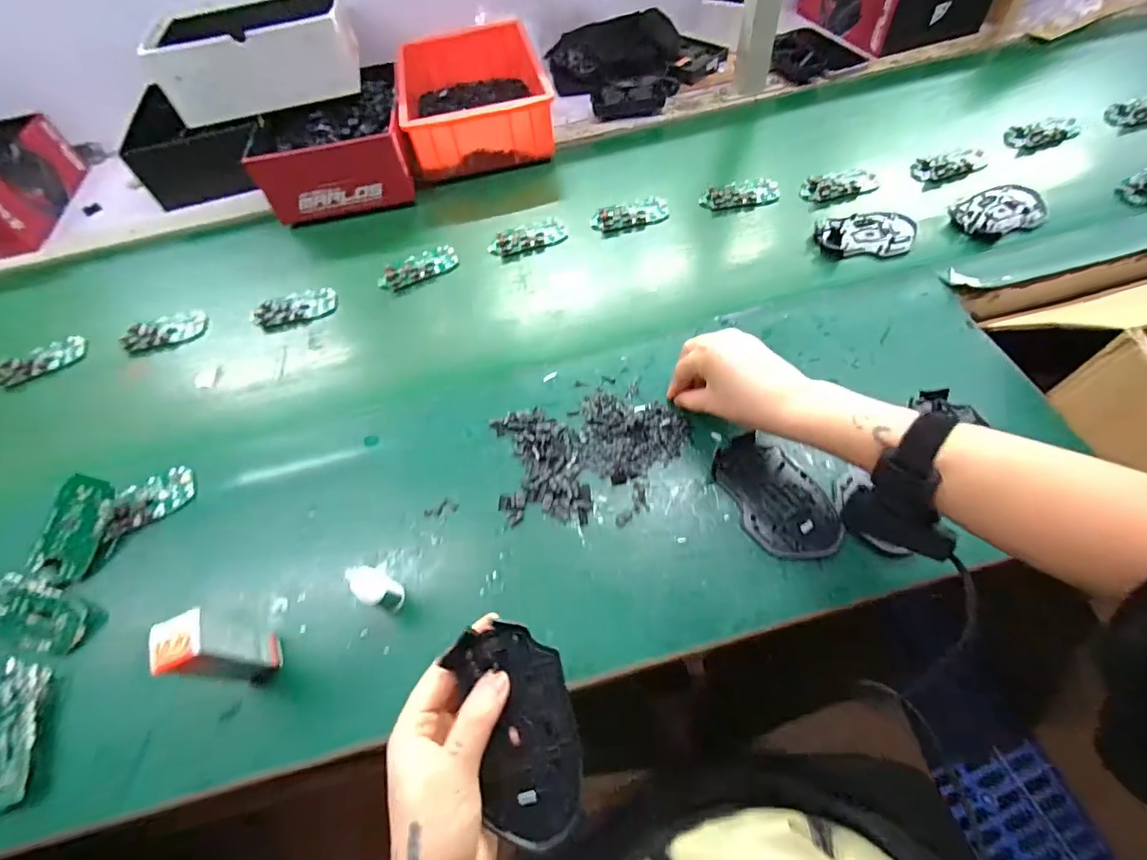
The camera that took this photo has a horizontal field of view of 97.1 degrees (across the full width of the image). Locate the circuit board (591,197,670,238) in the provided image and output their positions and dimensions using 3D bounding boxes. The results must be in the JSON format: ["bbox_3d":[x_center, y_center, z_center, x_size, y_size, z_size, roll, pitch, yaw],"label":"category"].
[{"bbox_3d":[0.075,-0.273,0.647,0.100,0.012,0.050,-19,62,-6],"label":"circuit board"}]

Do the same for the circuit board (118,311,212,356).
[{"bbox_3d":[-0.486,-0.121,0.605,0.086,0.023,0.047,-15,57,-3],"label":"circuit board"}]

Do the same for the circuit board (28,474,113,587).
[{"bbox_3d":[-0.436,0.088,0.442,0.044,0.010,0.091,20,82,-7],"label":"circuit board"}]

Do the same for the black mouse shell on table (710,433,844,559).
[{"bbox_3d":[0.170,0.055,0.428,0.071,0.011,0.113,-20,62,-7],"label":"black mouse shell on table"}]

